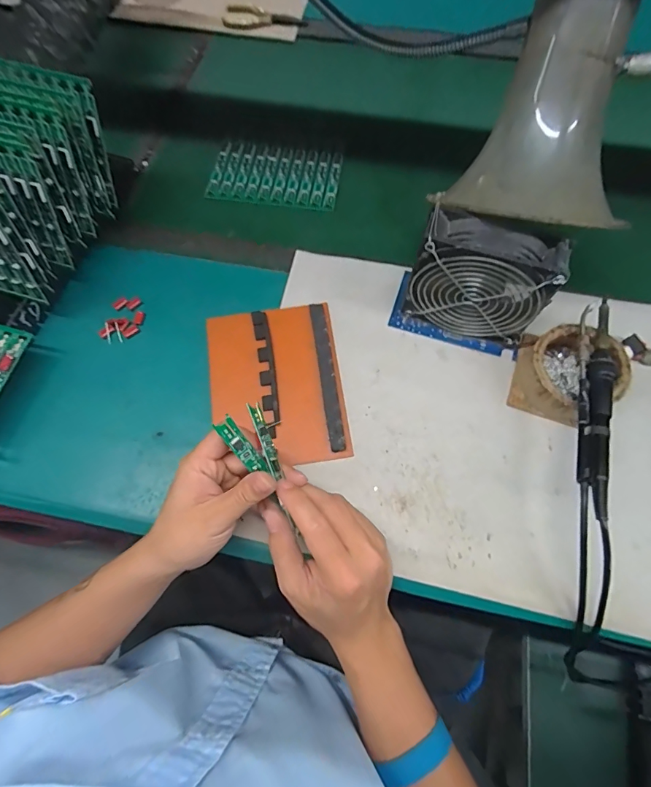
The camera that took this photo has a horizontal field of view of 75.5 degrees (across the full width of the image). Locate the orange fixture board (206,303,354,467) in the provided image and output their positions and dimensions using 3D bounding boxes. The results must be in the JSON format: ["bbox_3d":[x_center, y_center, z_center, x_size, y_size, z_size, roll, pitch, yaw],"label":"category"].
[{"bbox_3d":[-0.051,-0.011,0.432,0.132,0.008,0.170,-8,69,-2],"label":"orange fixture board"}]

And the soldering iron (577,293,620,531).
[{"bbox_3d":[0.235,0.004,0.361,0.031,0.019,0.205,12,69,6],"label":"soldering iron"}]

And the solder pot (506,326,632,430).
[{"bbox_3d":[0.236,-0.020,0.406,0.086,0.058,0.097,16,70,7],"label":"solder pot"}]

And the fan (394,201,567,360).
[{"bbox_3d":[0.140,-0.103,0.403,0.132,0.124,0.058,18,70,8],"label":"fan"}]

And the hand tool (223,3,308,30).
[{"bbox_3d":[-0.097,-0.585,0.660,0.126,0.024,0.041,13,70,6],"label":"hand tool"}]

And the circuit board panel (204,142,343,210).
[{"bbox_3d":[-0.063,-0.282,0.539,0.158,0.004,0.096,8,69,4],"label":"circuit board panel"}]

